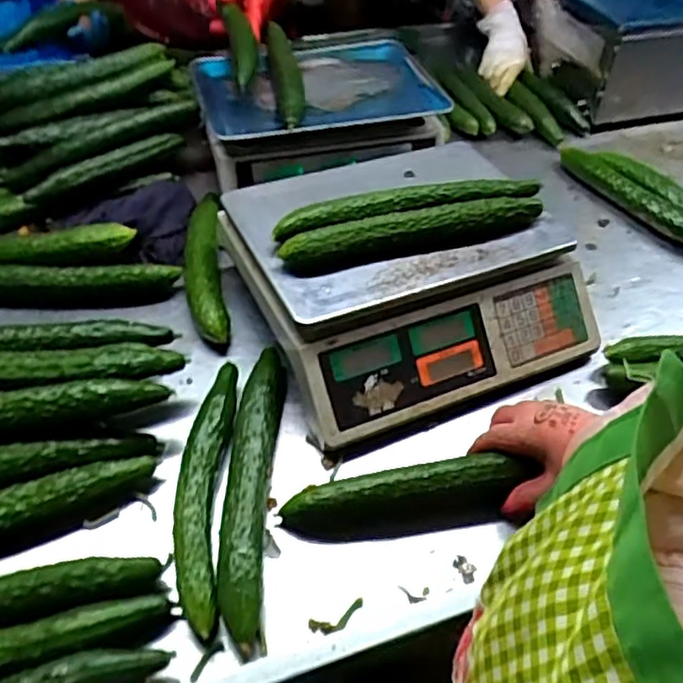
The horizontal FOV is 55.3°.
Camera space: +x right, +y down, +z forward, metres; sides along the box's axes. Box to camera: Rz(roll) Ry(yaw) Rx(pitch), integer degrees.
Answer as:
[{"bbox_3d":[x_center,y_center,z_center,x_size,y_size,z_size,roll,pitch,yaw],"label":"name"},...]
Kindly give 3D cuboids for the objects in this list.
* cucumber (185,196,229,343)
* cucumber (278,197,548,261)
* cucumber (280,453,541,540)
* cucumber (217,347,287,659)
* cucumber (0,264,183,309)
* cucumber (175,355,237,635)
[{"bbox_3d":[-0.155,-0.091,0.745,0.044,0.041,0.215,-5,46,-8],"label":"cucumber"},{"bbox_3d":[0.077,-0.118,0.653,0.281,0.028,0.032,-12,48,-15],"label":"cucumber"},{"bbox_3d":[0.052,0.135,0.557,0.201,0.038,0.043,-8,47,-6],"label":"cucumber"},{"bbox_3d":[-0.078,0.123,0.569,0.041,0.044,0.269,2,46,-1],"label":"cucumber"},{"bbox_3d":[-0.321,-0.065,0.718,0.272,0.046,0.033,-1,46,-4],"label":"cucumber"},{"bbox_3d":[-0.119,0.122,0.565,0.040,0.031,0.245,0,46,-3],"label":"cucumber"}]

